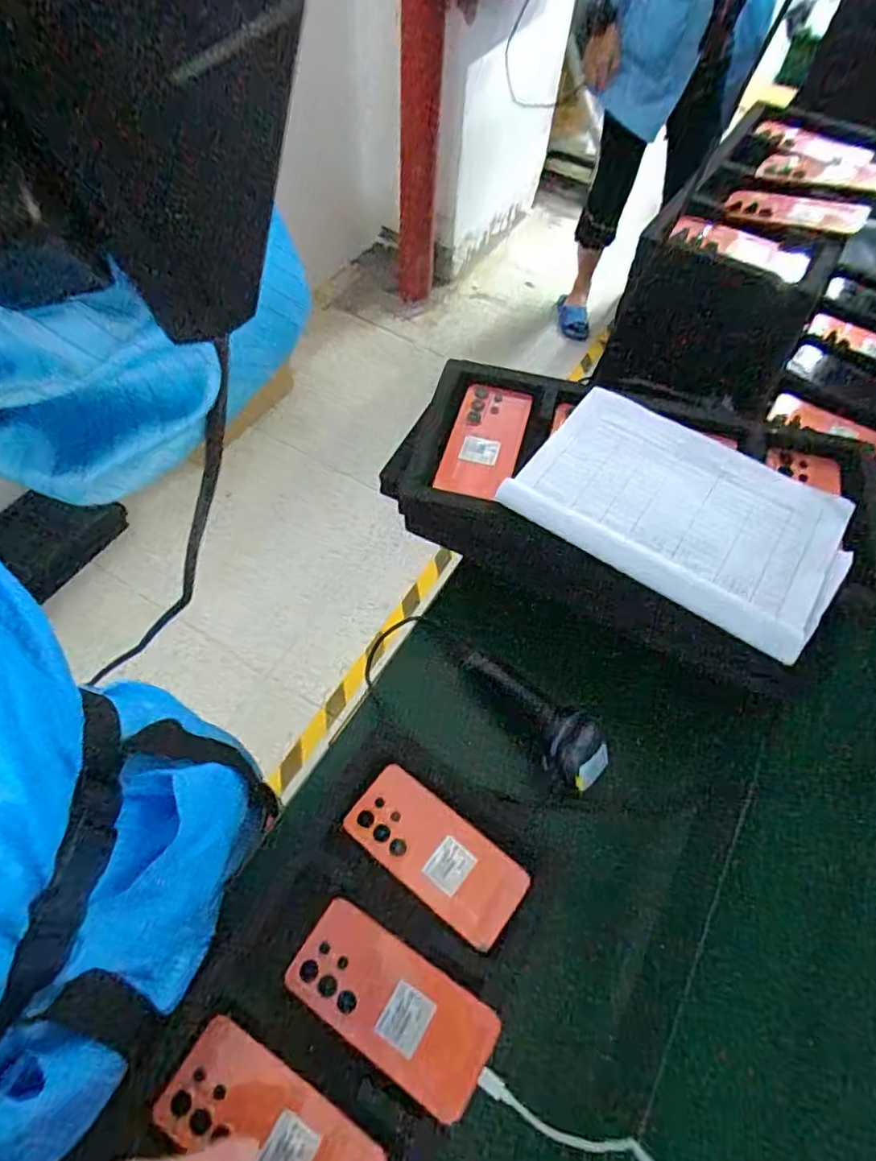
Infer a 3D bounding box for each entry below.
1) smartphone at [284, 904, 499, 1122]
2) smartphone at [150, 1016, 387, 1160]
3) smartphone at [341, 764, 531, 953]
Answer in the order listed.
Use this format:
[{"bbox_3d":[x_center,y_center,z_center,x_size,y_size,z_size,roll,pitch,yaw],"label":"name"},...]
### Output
[{"bbox_3d":[-0.039,0.344,0.501,0.168,0.008,0.078,25,61,21],"label":"smartphone"},{"bbox_3d":[-0.124,0.410,0.452,0.166,0.010,0.075,32,62,11],"label":"smartphone"},{"bbox_3d":[-0.003,0.255,0.576,0.171,0.009,0.079,35,63,16],"label":"smartphone"}]

